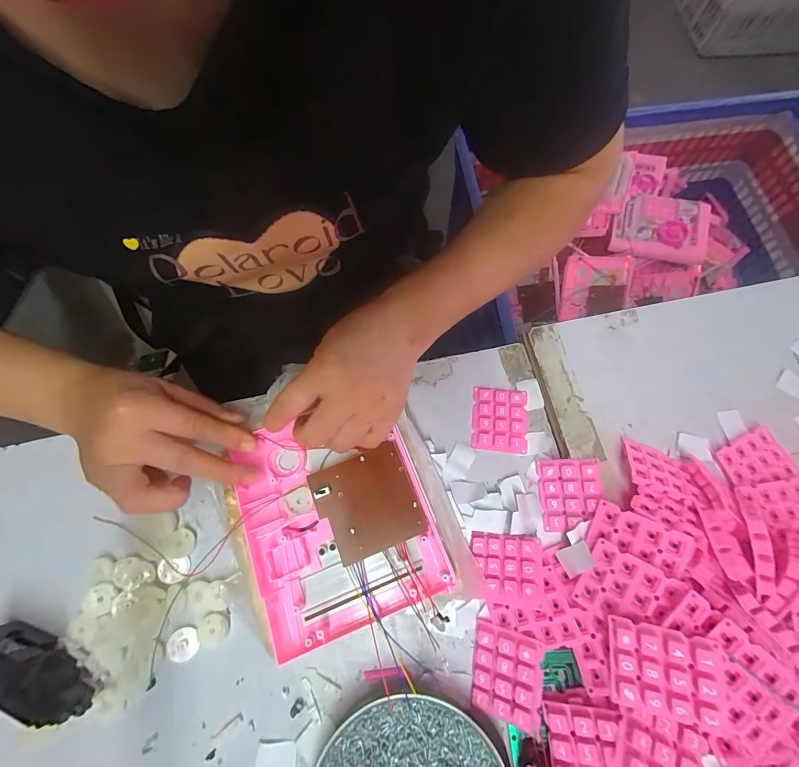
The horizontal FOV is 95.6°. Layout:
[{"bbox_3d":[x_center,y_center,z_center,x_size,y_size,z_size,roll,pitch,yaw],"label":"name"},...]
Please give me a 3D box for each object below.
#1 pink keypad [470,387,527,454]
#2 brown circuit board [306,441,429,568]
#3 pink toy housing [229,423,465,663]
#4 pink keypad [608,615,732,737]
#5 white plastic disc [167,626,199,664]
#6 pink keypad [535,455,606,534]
[{"bbox_3d":[0.093,0.033,0.335,0.049,0.010,0.059,6,73,2],"label":"pink keypad"},{"bbox_3d":[-0.026,0.091,0.278,0.072,0.004,0.072,-21,71,-7],"label":"brown circuit board"},{"bbox_3d":[-0.048,0.101,0.278,0.133,0.017,0.151,-19,71,-6],"label":"pink toy housing"},{"bbox_3d":[0.168,0.184,0.229,0.060,0.015,0.050,0,76,27],"label":"pink keypad"},{"bbox_3d":[-0.169,0.204,0.282,0.023,0.006,0.023,0,73,0],"label":"white plastic disc"},{"bbox_3d":[0.144,0.093,0.306,0.048,0.010,0.057,-10,69,23],"label":"pink keypad"}]

